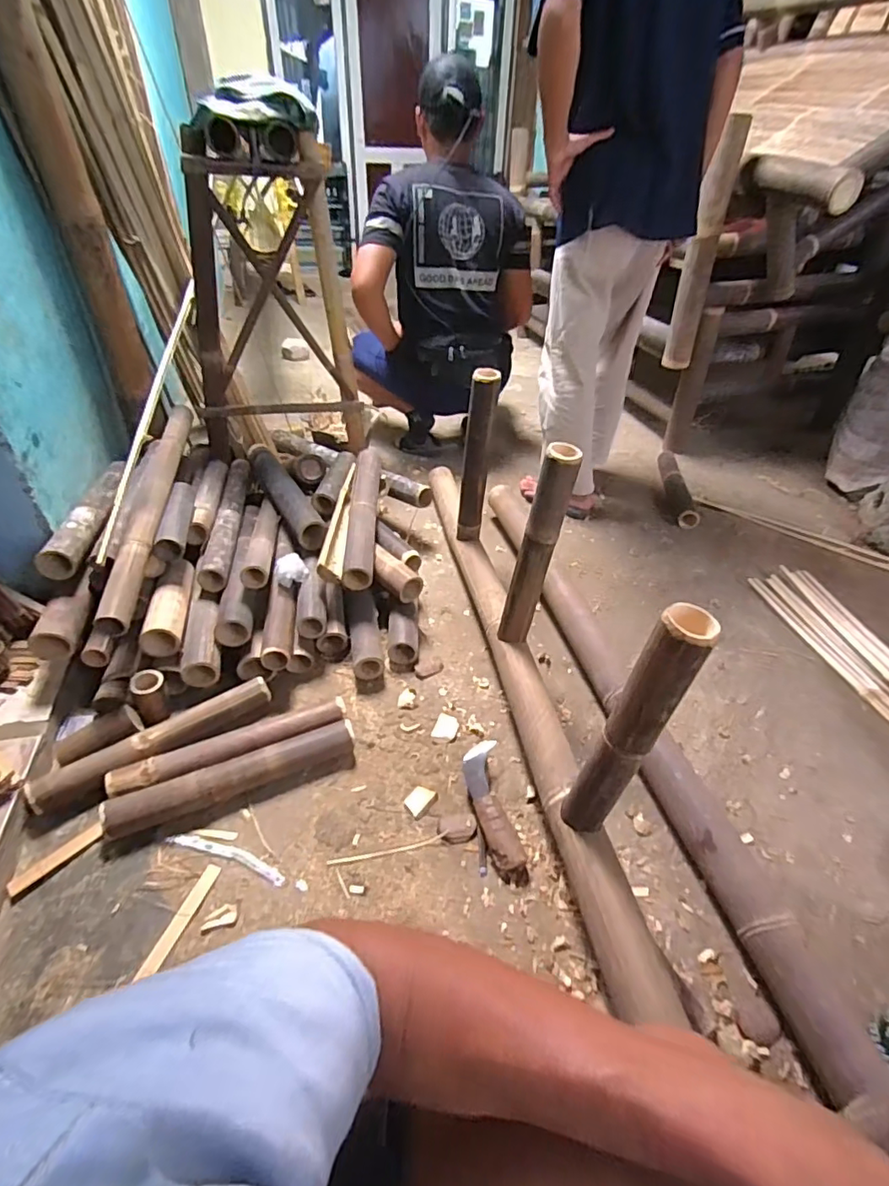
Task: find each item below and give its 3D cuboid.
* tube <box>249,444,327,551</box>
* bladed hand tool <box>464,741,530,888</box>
[{"bbox_3d":[-0.430,-0.284,1.428,0.083,0.064,0.502,-19,44,-23],"label":"tube"},{"bbox_3d":[0.081,0.364,0.904,0.070,0.051,0.230,-7,41,-9],"label":"bladed hand tool"}]

